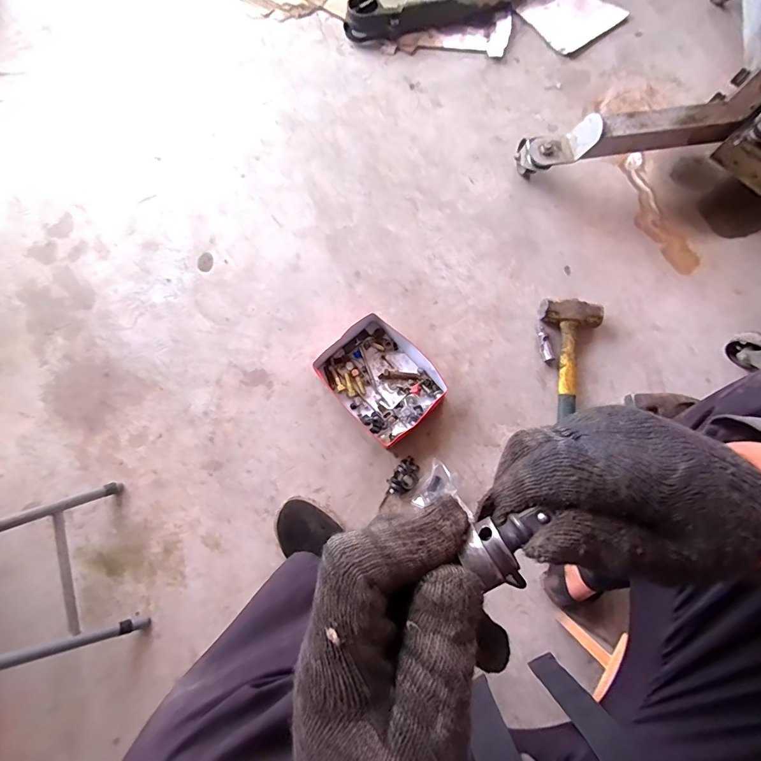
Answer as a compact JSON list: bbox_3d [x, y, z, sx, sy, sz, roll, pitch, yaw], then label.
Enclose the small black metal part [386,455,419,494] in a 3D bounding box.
[{"bbox_3d":[0.044,0.171,0.718,0.044,0.023,0.068,37,80,10],"label":"small black metal part"}]

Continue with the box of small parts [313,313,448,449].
[{"bbox_3d":[0.003,-0.002,0.745,0.161,0.053,0.206,-44,79,-8],"label":"box of small parts"}]

